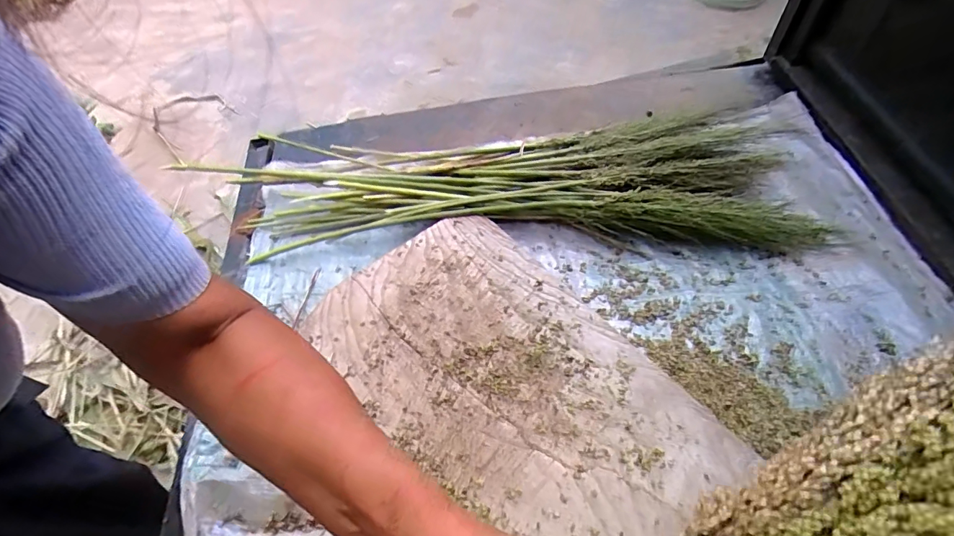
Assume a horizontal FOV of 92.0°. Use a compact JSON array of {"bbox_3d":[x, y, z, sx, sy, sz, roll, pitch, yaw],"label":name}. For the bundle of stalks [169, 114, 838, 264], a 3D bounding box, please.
[{"bbox_3d":[0.013,-0.127,0.697,0.904,0.053,0.250,-3,55,3],"label":"bundle of stalks"}]

